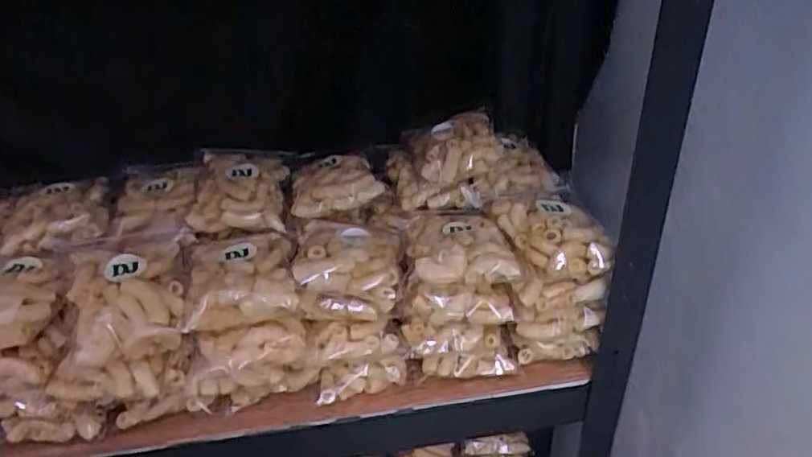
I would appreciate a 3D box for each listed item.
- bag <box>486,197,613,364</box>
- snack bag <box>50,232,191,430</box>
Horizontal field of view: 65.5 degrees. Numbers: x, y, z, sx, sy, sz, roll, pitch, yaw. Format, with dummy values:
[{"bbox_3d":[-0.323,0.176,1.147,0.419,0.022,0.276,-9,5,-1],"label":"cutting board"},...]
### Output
[{"bbox_3d":[0.119,0.045,0.530,0.075,0.120,0.087,-6,33,-7],"label":"bag"},{"bbox_3d":[-0.212,0.083,0.491,0.094,0.118,0.123,-8,33,-9],"label":"snack bag"}]

